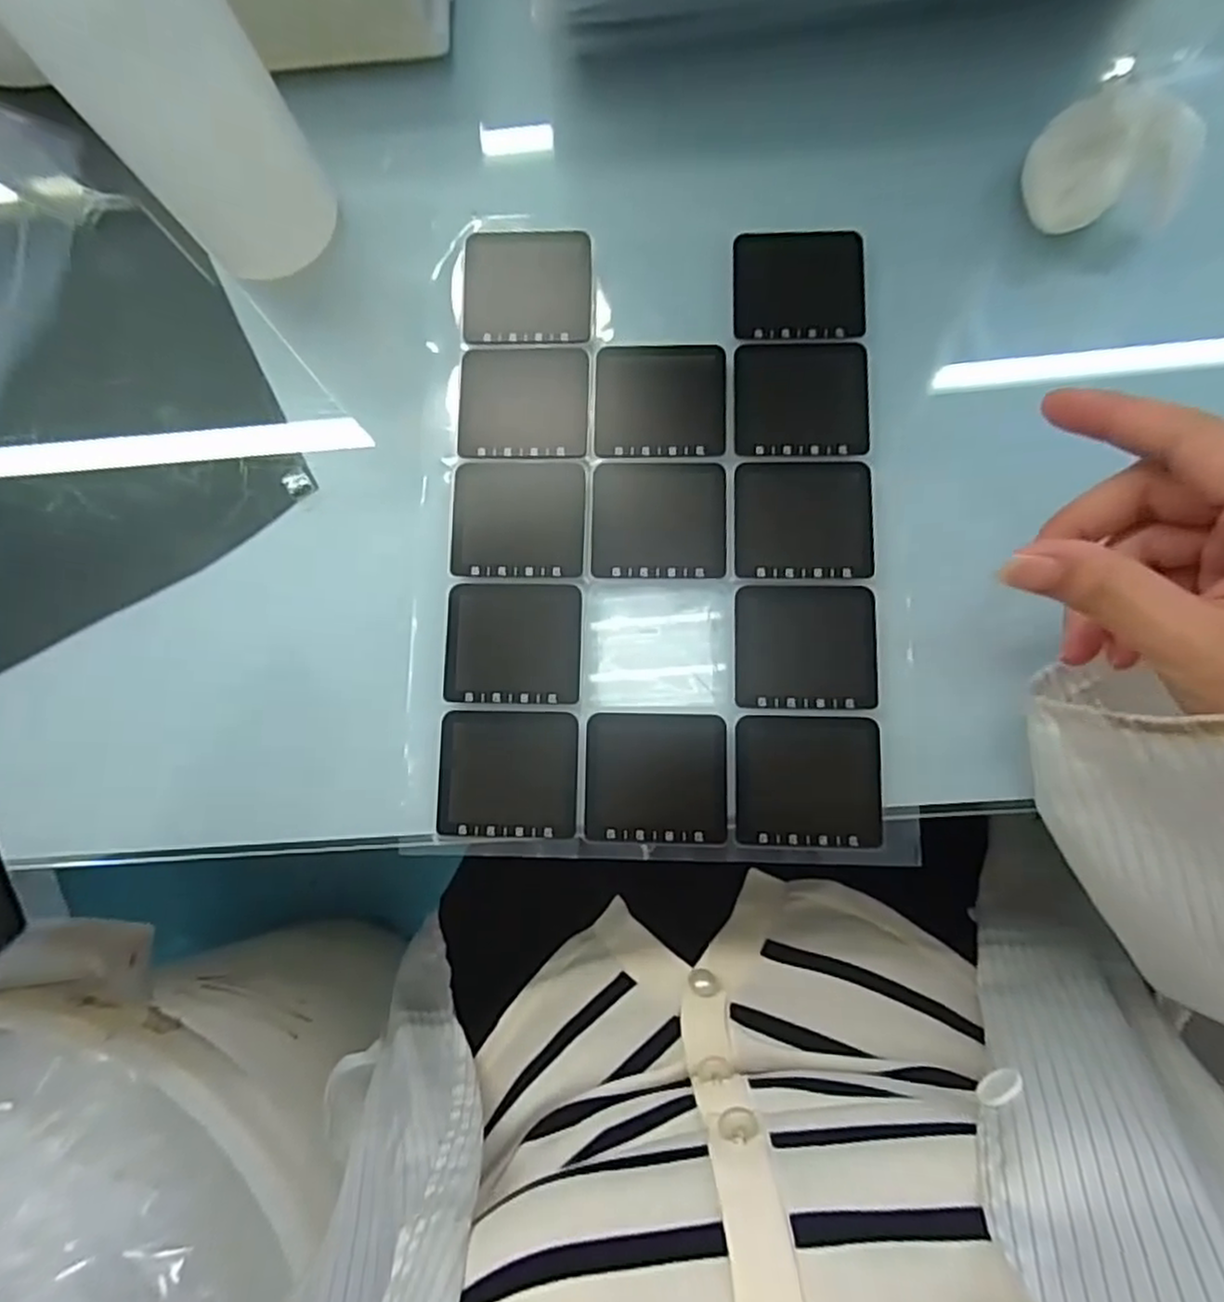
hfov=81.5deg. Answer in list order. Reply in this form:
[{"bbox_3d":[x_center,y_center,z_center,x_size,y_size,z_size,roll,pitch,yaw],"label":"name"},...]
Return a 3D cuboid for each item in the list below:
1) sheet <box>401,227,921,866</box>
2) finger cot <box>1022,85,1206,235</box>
[{"bbox_3d":[0.018,-0.051,0.296,0.193,0.006,0.265,0,82,2],"label":"sheet"},{"bbox_3d":[0.201,-0.196,0.280,0.053,0.041,0.033,-4,82,2],"label":"finger cot"}]

